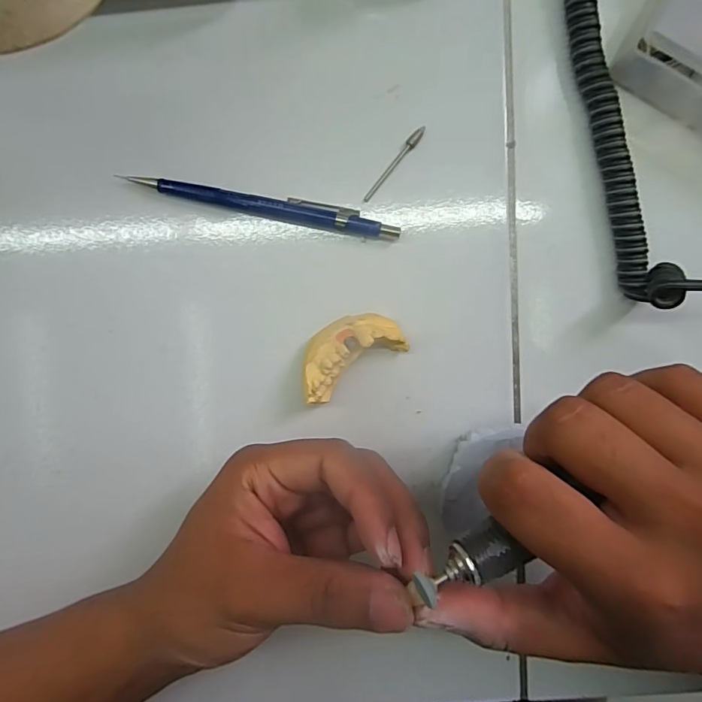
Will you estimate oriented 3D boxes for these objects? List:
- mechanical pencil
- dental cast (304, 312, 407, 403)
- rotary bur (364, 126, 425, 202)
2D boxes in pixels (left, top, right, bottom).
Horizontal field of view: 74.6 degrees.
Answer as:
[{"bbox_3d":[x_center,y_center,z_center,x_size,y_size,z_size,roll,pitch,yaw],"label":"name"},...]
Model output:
[{"bbox_3d":[-0.042,-0.073,0.231,0.134,0.010,0.013,11,96,0],"label":"mechanical pencil"},{"bbox_3d":[-0.002,0.000,0.231,0.055,0.023,0.031,-34,94,4],"label":"dental cast"},{"bbox_3d":[0.021,-0.094,0.232,0.005,0.005,0.045,41,95,-3],"label":"rotary bur"}]

